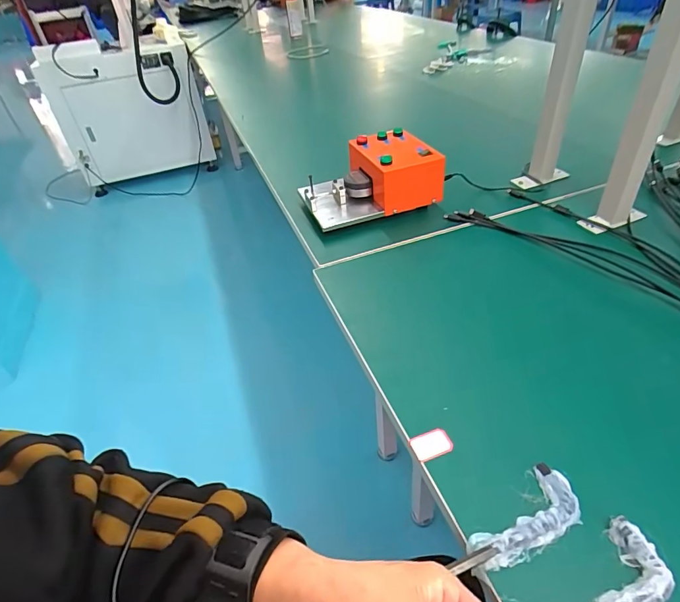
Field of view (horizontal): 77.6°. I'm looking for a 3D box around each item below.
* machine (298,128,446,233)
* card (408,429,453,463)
[{"bbox_3d":[0.046,-0.199,0.709,0.214,0.098,0.135,-15,41,-8],"label":"machine"},{"bbox_3d":[0.084,0.133,0.391,0.036,0.004,0.024,-19,51,-8],"label":"card"}]

